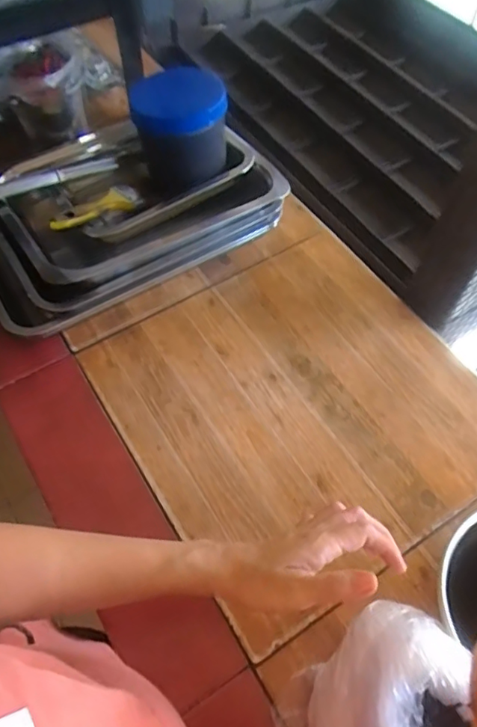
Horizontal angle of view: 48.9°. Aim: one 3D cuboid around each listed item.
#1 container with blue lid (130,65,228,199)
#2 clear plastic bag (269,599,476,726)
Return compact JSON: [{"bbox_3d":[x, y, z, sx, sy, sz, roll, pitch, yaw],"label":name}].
[{"bbox_3d":[-0.071,-0.303,0.668,0.102,0.111,0.118,-19,60,-12],"label":"container with blue lid"},{"bbox_3d":[0.119,0.280,0.410,0.147,0.118,0.130,-36,65,-20],"label":"clear plastic bag"}]

